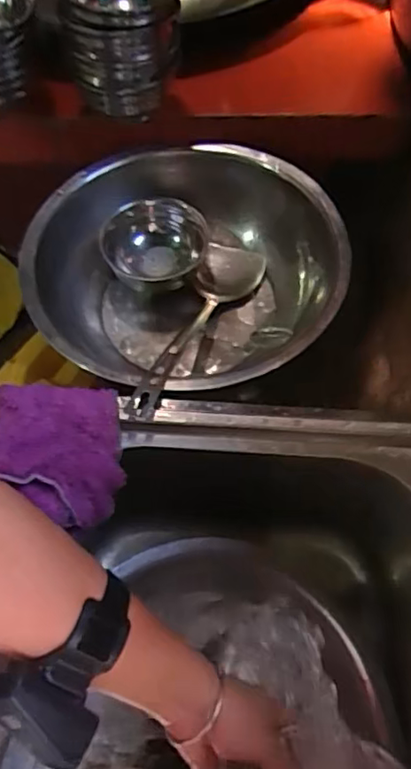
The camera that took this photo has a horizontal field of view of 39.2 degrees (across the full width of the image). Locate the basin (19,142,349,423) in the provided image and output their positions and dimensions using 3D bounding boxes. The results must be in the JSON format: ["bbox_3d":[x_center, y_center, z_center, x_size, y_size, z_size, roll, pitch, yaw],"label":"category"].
[{"bbox_3d":[-0.025,-0.130,0.713,0.358,0.135,0.383,0,60,0],"label":"basin"}]

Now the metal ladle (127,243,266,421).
[{"bbox_3d":[-0.003,-0.073,0.689,0.077,0.056,0.344,16,39,10],"label":"metal ladle"}]

